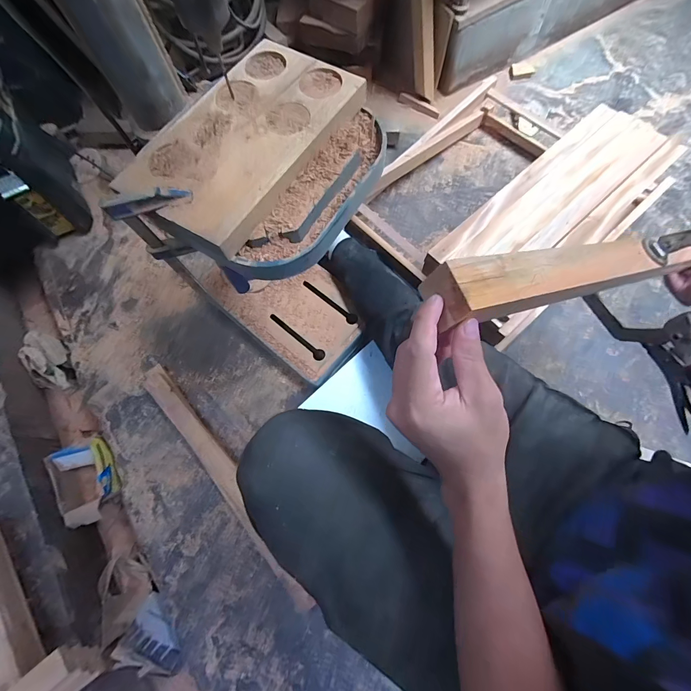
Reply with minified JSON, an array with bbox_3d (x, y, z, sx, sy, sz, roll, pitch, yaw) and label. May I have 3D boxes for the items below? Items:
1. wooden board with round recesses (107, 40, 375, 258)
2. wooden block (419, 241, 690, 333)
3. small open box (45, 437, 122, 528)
[{"bbox_3d":[-0.109,-0.227,0.365,0.147,0.027,0.251,30,74,13],"label":"wooden board with round recesses"},{"bbox_3d":[0.228,-0.069,0.324,0.365,0.030,0.049,-13,68,-29],"label":"wooden block"},{"bbox_3d":[-0.590,0.317,0.787,0.156,0.085,0.171,-18,70,-4],"label":"small open box"}]

